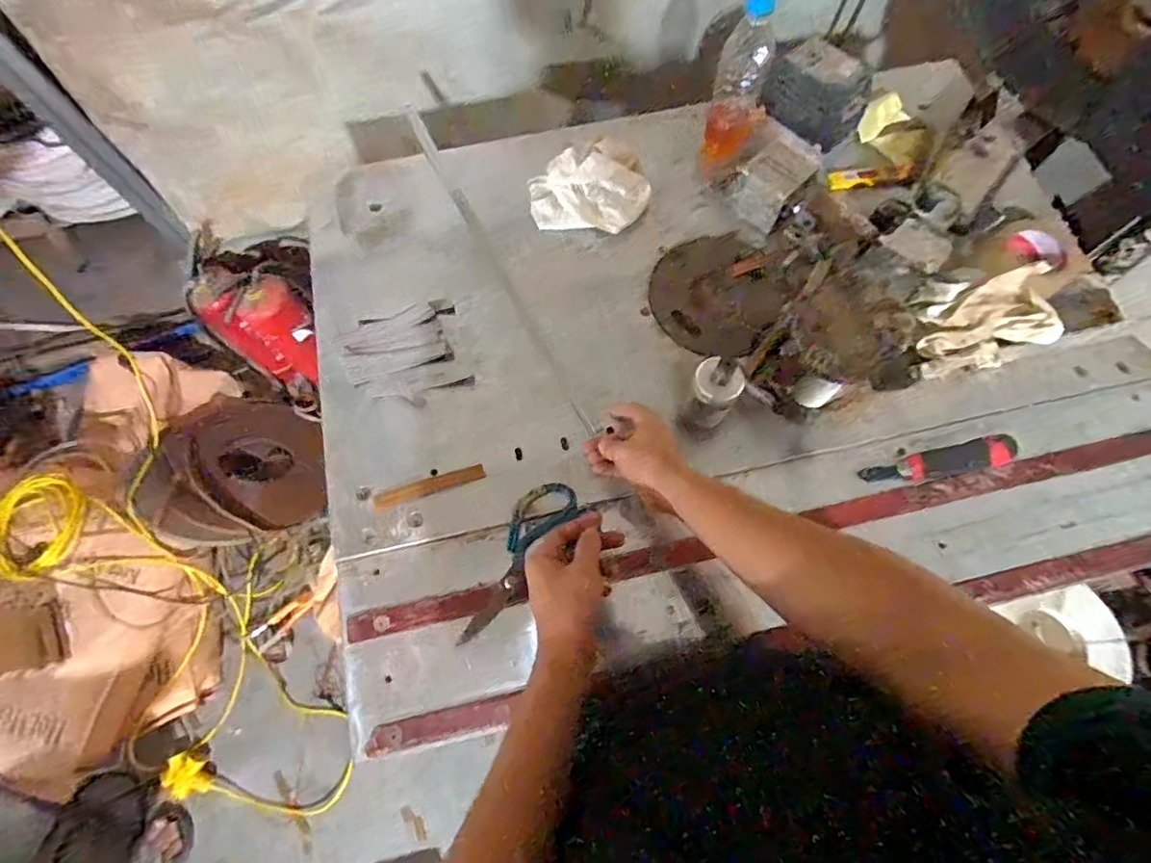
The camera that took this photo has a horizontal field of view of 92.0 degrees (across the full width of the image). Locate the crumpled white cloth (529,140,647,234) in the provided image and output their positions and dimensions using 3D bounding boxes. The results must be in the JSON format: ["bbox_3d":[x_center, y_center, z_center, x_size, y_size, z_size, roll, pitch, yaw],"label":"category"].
[{"bbox_3d":[0.021,-0.345,0.785,0.170,0.076,0.119,-11,70,-5],"label":"crumpled white cloth"}]

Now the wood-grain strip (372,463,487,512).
[{"bbox_3d":[-0.181,0.068,0.693,0.136,0.004,0.021,-17,73,-11],"label":"wood-grain strip"}]

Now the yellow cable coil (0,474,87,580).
[{"bbox_3d":[-1.244,0.211,1.267,0.229,0.035,0.228,0,69,0],"label":"yellow cable coil"}]

